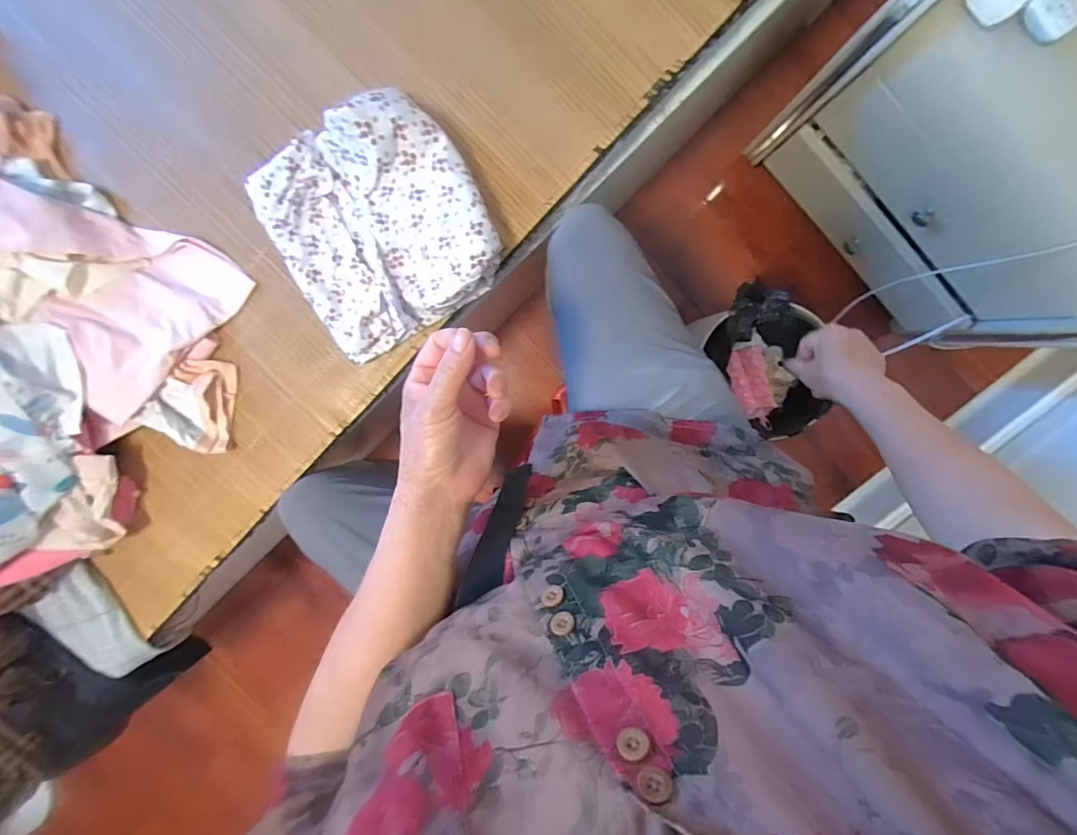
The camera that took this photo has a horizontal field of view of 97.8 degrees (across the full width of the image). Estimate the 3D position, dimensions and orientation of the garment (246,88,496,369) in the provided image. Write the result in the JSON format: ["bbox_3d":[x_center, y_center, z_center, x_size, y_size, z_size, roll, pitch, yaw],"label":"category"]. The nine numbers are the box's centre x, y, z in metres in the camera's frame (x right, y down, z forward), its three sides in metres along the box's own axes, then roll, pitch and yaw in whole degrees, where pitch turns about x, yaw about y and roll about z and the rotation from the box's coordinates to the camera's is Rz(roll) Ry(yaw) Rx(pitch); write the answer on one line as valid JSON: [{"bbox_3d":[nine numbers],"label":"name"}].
[{"bbox_3d":[-0.186,-0.218,0.525,0.231,0.071,0.236,-29,94,6],"label":"garment"}]

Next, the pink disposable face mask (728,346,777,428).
[{"bbox_3d":[0.352,-0.049,0.766,0.062,0.022,0.130,-21,95,6],"label":"pink disposable face mask"}]

